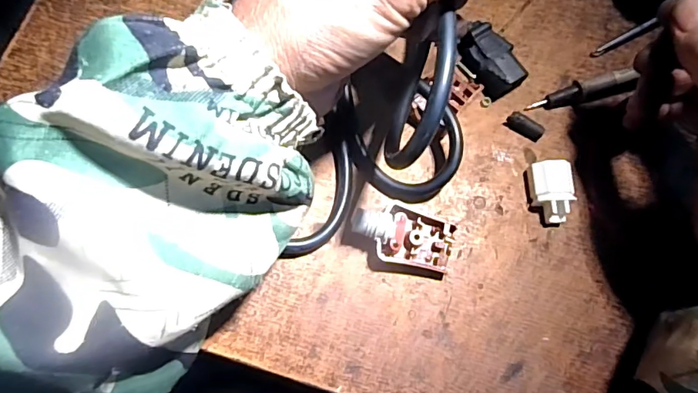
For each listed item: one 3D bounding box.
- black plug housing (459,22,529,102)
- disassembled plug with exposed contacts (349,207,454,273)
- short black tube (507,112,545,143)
[{"bbox_3d":[0.084,-0.080,0.290,0.024,0.015,0.042,-27,75,-9],"label":"black plug housing"},{"bbox_3d":[0.028,0.021,0.257,0.056,0.010,0.031,20,77,-18],"label":"disassembled plug with exposed contacts"},{"bbox_3d":[0.102,-0.040,0.285,0.021,0.007,0.008,33,75,9],"label":"short black tube"}]

